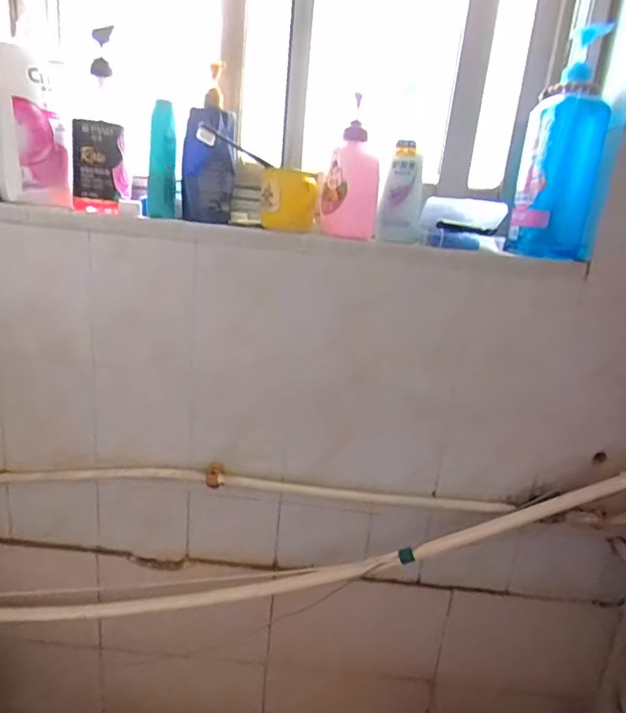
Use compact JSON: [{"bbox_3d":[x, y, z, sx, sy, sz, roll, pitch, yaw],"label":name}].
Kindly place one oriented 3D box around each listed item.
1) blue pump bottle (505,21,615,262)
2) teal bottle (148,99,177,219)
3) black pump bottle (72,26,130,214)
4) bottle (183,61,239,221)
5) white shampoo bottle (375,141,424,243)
[{"bbox_3d":[0.342,-0.281,0.696,0.102,0.280,0.108,12,17,16],"label":"blue pump bottle"},{"bbox_3d":[-0.215,-0.281,0.745,0.040,0.154,0.042,1,18,-18],"label":"teal bottle"},{"bbox_3d":[-0.297,-0.323,0.726,0.073,0.231,0.045,0,18,-23],"label":"black pump bottle"},{"bbox_3d":[-0.145,-0.301,0.740,0.073,0.205,0.061,4,17,-8],"label":"bottle"},{"bbox_3d":[0.130,-0.232,0.744,0.062,0.133,0.036,9,17,6],"label":"white shampoo bottle"}]

